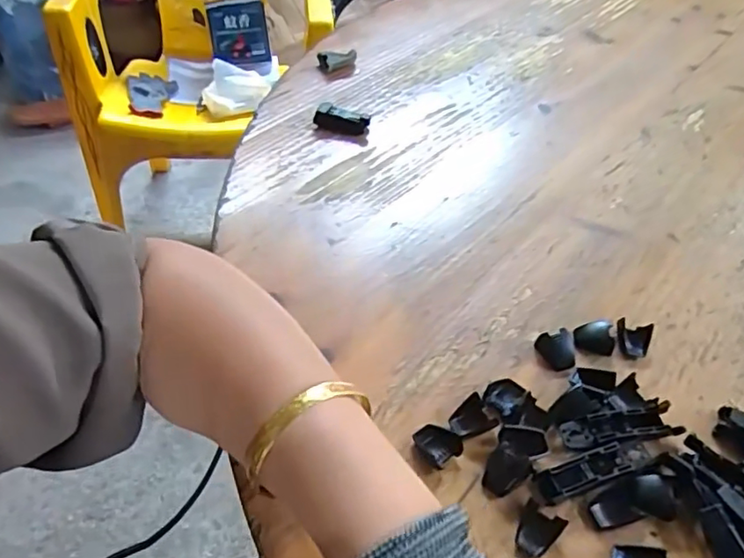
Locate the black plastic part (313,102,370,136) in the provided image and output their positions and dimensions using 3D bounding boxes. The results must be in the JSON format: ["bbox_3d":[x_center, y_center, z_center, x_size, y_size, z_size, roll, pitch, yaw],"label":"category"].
[{"bbox_3d":[-0.025,-0.134,0.490,0.044,0.012,0.024,10,46,4],"label":"black plastic part"}]

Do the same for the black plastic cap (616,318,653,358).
[{"bbox_3d":[0.157,0.036,0.352,0.021,0.010,0.023,13,46,6],"label":"black plastic cap"}]

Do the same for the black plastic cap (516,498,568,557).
[{"bbox_3d":[0.076,0.116,0.269,0.018,0.008,0.022,29,50,21],"label":"black plastic cap"}]

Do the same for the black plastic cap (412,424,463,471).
[{"bbox_3d":[0.032,0.083,0.296,0.021,0.007,0.023,3,46,-3],"label":"black plastic cap"}]

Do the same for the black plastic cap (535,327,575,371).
[{"bbox_3d":[0.110,0.041,0.343,0.021,0.011,0.021,3,46,-3],"label":"black plastic cap"}]

